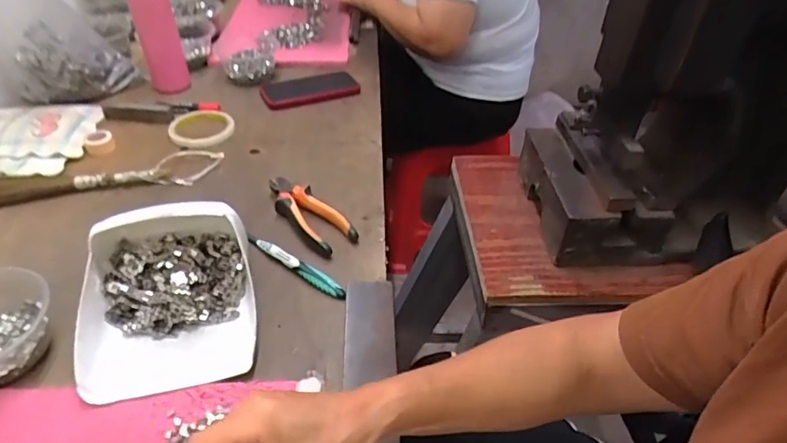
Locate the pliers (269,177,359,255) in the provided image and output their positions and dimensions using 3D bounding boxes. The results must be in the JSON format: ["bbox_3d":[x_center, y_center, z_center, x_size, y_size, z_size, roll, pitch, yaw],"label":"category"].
[{"bbox_3d":[-0.109,-0.015,0.622,0.050,0.021,0.151,-30,51,-34],"label":"pliers"}]

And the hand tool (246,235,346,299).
[{"bbox_3d":[-0.111,0.047,0.559,0.143,0.017,0.012,28,46,26],"label":"hand tool"}]

